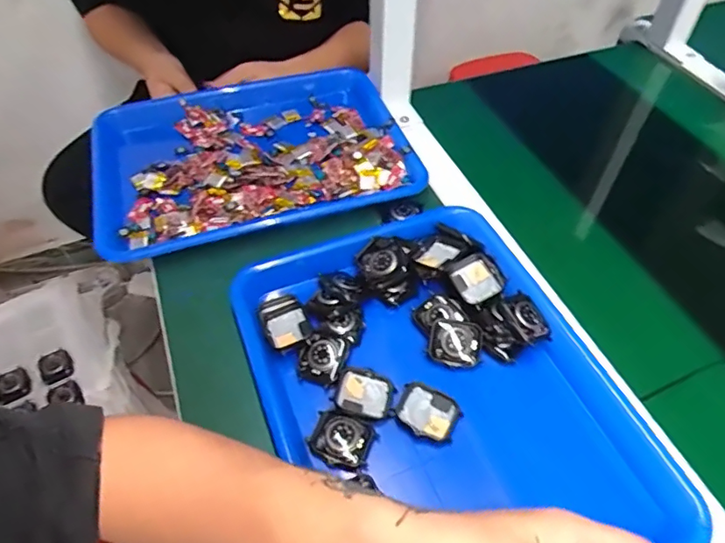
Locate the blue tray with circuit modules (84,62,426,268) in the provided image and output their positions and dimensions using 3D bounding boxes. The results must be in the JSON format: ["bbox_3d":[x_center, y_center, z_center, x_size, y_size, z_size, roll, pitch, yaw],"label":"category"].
[{"bbox_3d":[-0.129,-0.129,0.592,0.354,0.046,0.247,-15,52,-10],"label":"blue tray with circuit modules"}]

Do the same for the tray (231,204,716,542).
[{"bbox_3d":[0.056,0.095,0.409,0.249,0.051,0.329,-18,53,-13],"label":"tray"}]

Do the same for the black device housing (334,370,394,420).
[{"bbox_3d":[0.001,0.096,0.410,0.044,0.010,0.036,12,53,11],"label":"black device housing"}]

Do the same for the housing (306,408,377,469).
[{"bbox_3d":[-0.016,0.124,0.388,0.044,0.008,0.038,19,54,16],"label":"housing"}]

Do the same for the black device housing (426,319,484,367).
[{"bbox_3d":[0.077,0.059,0.430,0.045,0.007,0.038,14,79,0],"label":"black device housing"}]

